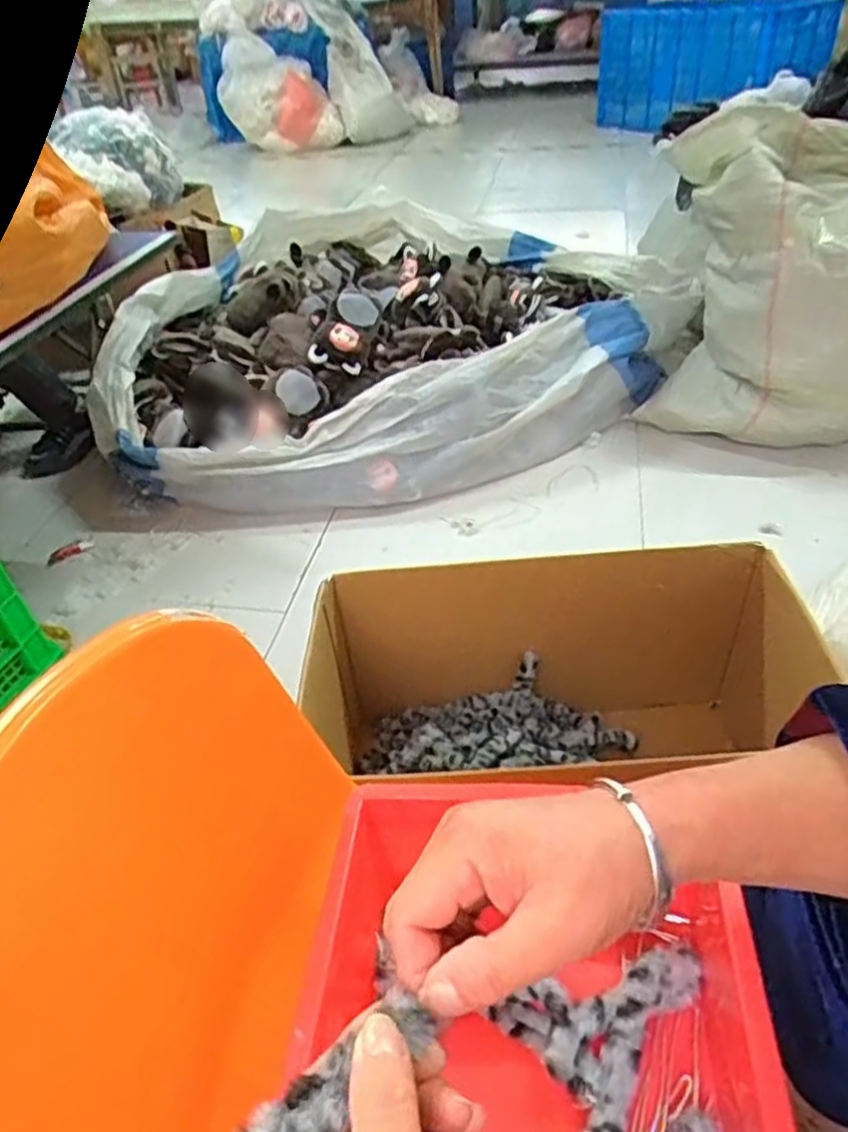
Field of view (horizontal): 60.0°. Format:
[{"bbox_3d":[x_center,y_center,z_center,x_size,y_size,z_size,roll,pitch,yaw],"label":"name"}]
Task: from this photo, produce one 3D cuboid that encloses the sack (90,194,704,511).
[{"bbox_3d":[-0.047,-0.549,1.703,1.310,0.312,0.903,-12,40,-7],"label":"sack"}]

